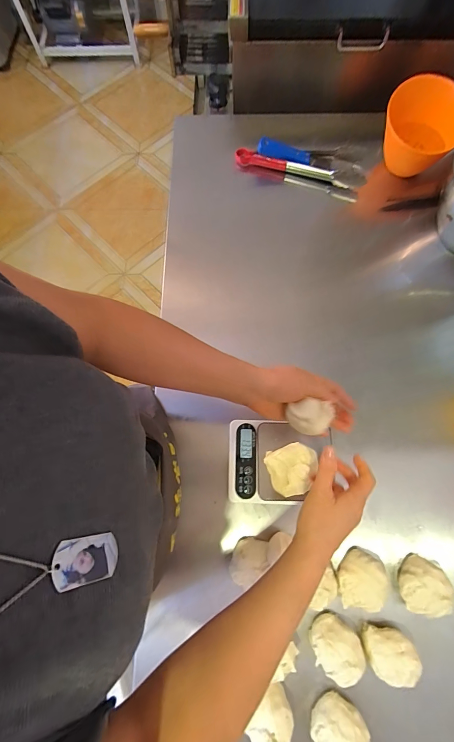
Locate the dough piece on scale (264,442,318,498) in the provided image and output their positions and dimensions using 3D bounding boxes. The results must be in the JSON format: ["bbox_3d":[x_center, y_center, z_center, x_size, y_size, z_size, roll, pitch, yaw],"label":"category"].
[{"bbox_3d":[0.101,0.152,0.482,0.073,0.053,0.069,-17,75,-4],"label":"dough piece on scale"}]

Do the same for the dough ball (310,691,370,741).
[{"bbox_3d":[0.145,0.473,0.409,0.069,0.045,0.063,0,74,0],"label":"dough ball"}]

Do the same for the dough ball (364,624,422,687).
[{"bbox_3d":[0.225,0.393,0.437,0.058,0.055,0.068,-40,78,-10],"label":"dough ball"}]

